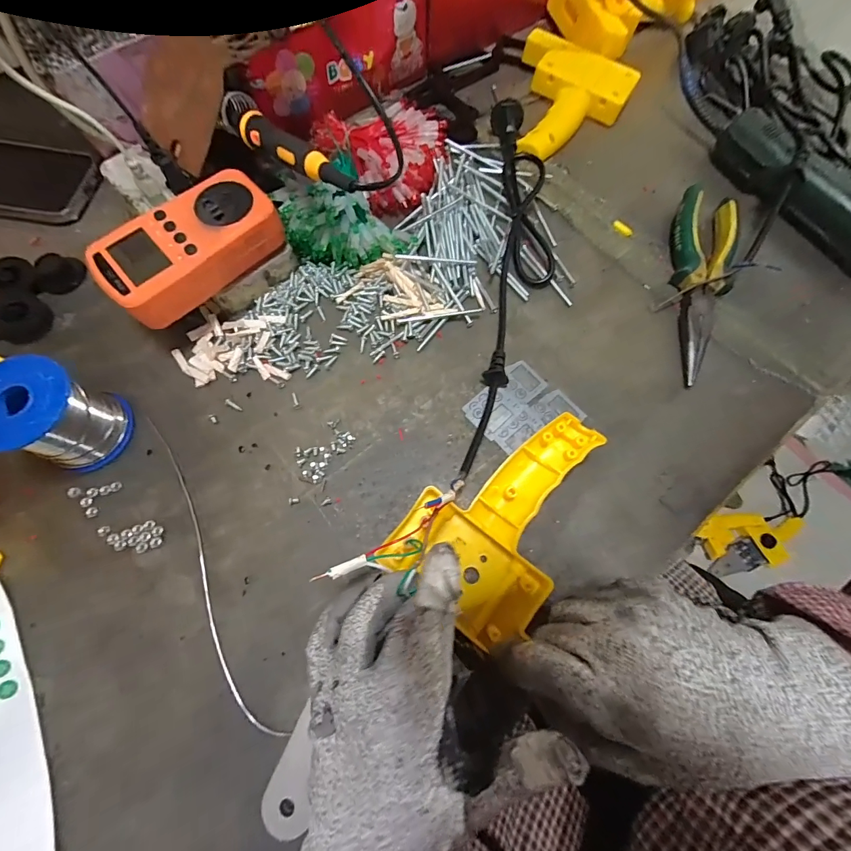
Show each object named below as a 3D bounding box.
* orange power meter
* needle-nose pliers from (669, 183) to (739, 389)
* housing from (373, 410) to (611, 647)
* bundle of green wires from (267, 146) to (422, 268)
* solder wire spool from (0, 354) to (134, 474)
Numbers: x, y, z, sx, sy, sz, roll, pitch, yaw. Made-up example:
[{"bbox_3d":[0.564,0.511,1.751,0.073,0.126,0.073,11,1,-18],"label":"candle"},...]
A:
[{"bbox_3d":[-0.171,-0.131,0.285,0.068,0.032,0.124,41,75,12],"label":"orange power meter"},{"bbox_3d":[0.237,-0.127,0.336,0.048,0.020,0.196,17,72,4],"label":"needle-nose pliers"},{"bbox_3d":[0.052,0.056,0.263,0.099,0.035,0.151,35,75,9],"label":"housing"},{"bbox_3d":[-0.076,-0.181,0.331,0.093,0.044,0.108,-37,76,-12],"label":"bundle of green wires"},{"bbox_3d":[-0.253,-0.006,0.264,0.057,0.062,0.059,0,72,-1],"label":"solder wire spool"}]

